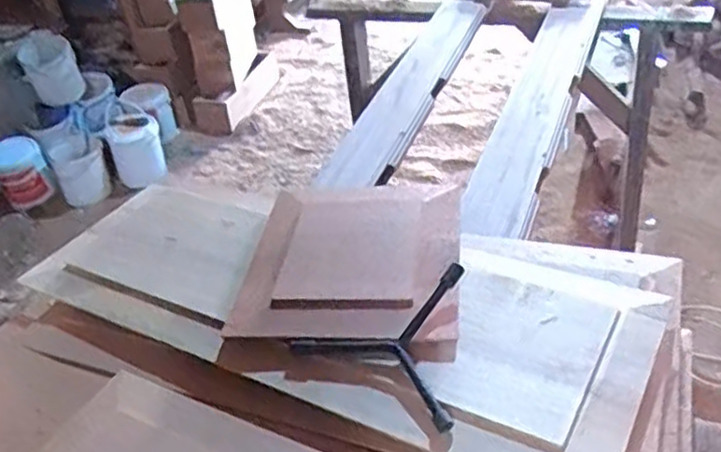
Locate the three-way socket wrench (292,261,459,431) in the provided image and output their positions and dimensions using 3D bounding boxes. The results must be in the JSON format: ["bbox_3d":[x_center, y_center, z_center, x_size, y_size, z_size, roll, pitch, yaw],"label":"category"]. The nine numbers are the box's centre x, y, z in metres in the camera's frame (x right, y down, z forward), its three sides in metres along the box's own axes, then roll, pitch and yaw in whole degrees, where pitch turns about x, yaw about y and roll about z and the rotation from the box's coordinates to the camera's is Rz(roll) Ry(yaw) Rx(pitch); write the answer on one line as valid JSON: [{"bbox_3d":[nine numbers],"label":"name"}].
[{"bbox_3d":[0.039,0.084,0.601,0.160,0.039,0.131,21,46,32],"label":"three-way socket wrench"}]

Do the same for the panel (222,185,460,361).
[{"bbox_3d":[-0.005,0.031,0.686,0.210,0.027,0.218,3,39,14],"label":"panel"}]

